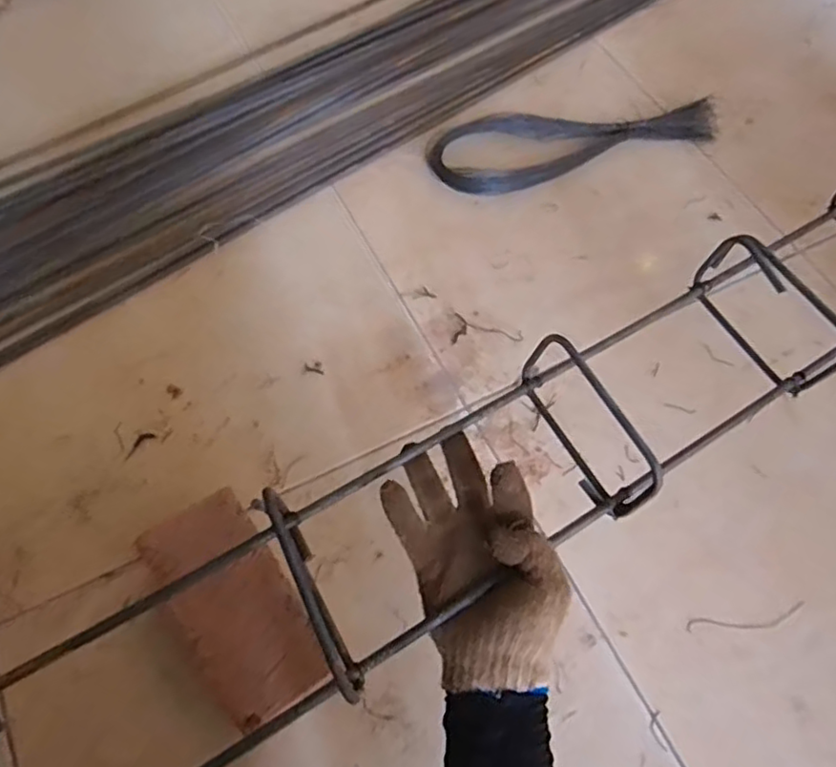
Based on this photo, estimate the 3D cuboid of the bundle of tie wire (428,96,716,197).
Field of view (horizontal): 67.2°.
[{"bbox_3d":[0.217,-0.350,0.870,0.408,0.020,0.137,-18,66,-12],"label":"bundle of tie wire"}]

